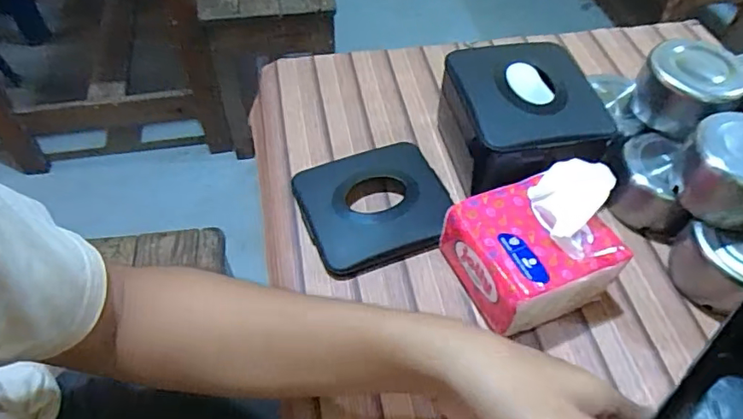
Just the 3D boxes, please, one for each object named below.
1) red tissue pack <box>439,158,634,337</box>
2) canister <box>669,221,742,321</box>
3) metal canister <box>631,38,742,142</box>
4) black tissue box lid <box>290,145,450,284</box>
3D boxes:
[{"bbox_3d":[0.122,0.028,0.400,0.110,0.091,0.096,-15,54,-13],"label":"red tissue pack"},{"bbox_3d":[0.285,0.043,0.418,0.074,0.056,0.072,1,52,-1],"label":"canister"},{"bbox_3d":[0.274,-0.105,0.465,0.078,0.060,0.065,35,60,23],"label":"metal canister"},{"bbox_3d":[0.005,-0.006,0.469,0.127,0.013,0.116,-17,55,-14],"label":"black tissue box lid"}]

